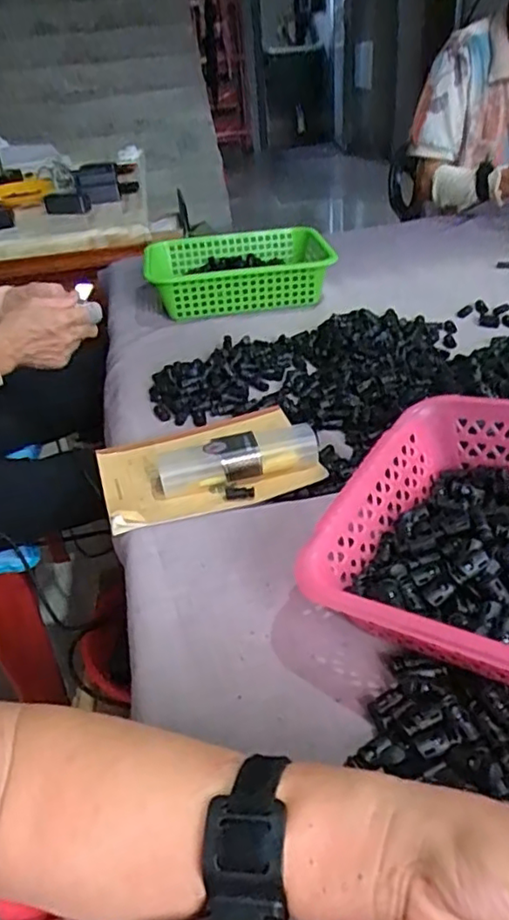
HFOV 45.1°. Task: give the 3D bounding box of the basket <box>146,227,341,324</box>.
[{"bbox_3d":[-0.022,-0.312,1.016,0.301,0.071,0.198,-8,35,-6],"label":"basket"}]

